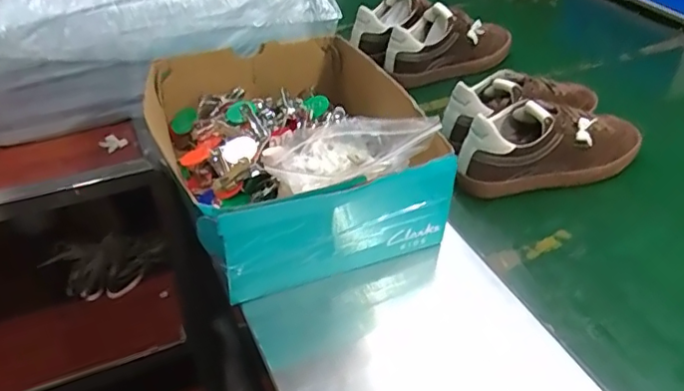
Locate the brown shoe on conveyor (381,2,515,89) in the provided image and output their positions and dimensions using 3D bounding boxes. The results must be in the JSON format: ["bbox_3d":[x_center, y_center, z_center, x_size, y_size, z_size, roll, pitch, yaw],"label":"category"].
[{"bbox_3d":[0.172,-0.248,0.909,0.236,0.094,0.078,-19,45,-23],"label":"brown shoe on conveyor"}]

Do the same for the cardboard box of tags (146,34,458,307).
[{"bbox_3d":[-0.063,-0.056,0.599,0.233,0.114,0.293,-15,43,-19],"label":"cardboard box of tags"}]

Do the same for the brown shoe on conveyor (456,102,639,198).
[{"bbox_3d":[0.257,-0.062,0.706,0.243,0.104,0.080,-9,42,-13],"label":"brown shoe on conveyor"}]

